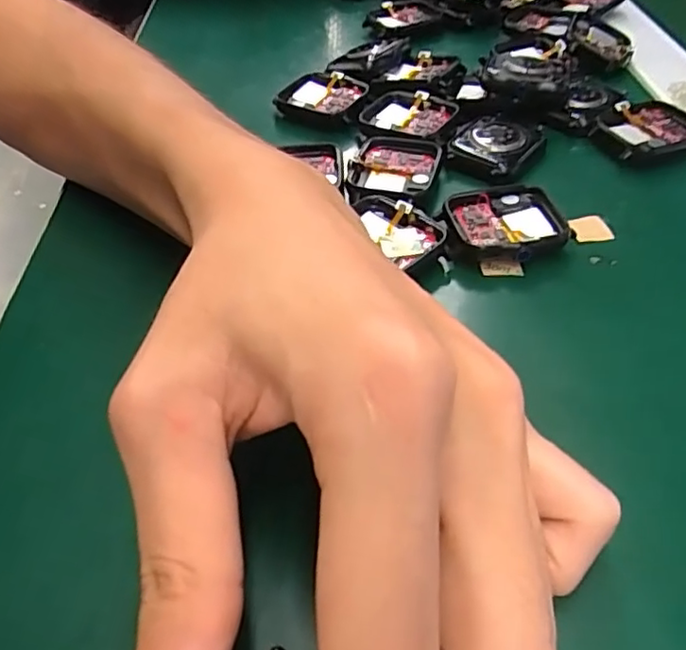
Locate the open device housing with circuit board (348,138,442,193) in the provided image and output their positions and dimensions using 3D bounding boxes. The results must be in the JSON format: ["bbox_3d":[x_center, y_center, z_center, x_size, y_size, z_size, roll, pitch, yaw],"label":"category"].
[{"bbox_3d":[0.024,-0.072,0.269,0.036,0.008,0.035,13,47,14],"label":"open device housing with circuit board"}]

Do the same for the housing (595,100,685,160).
[{"bbox_3d":[0.143,-0.089,0.282,0.046,0.011,0.037,-15,47,-12],"label":"housing"}]

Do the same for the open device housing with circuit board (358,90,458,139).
[{"bbox_3d":[0.032,-0.101,0.295,0.042,0.010,0.034,21,50,21],"label":"open device housing with circuit board"}]

